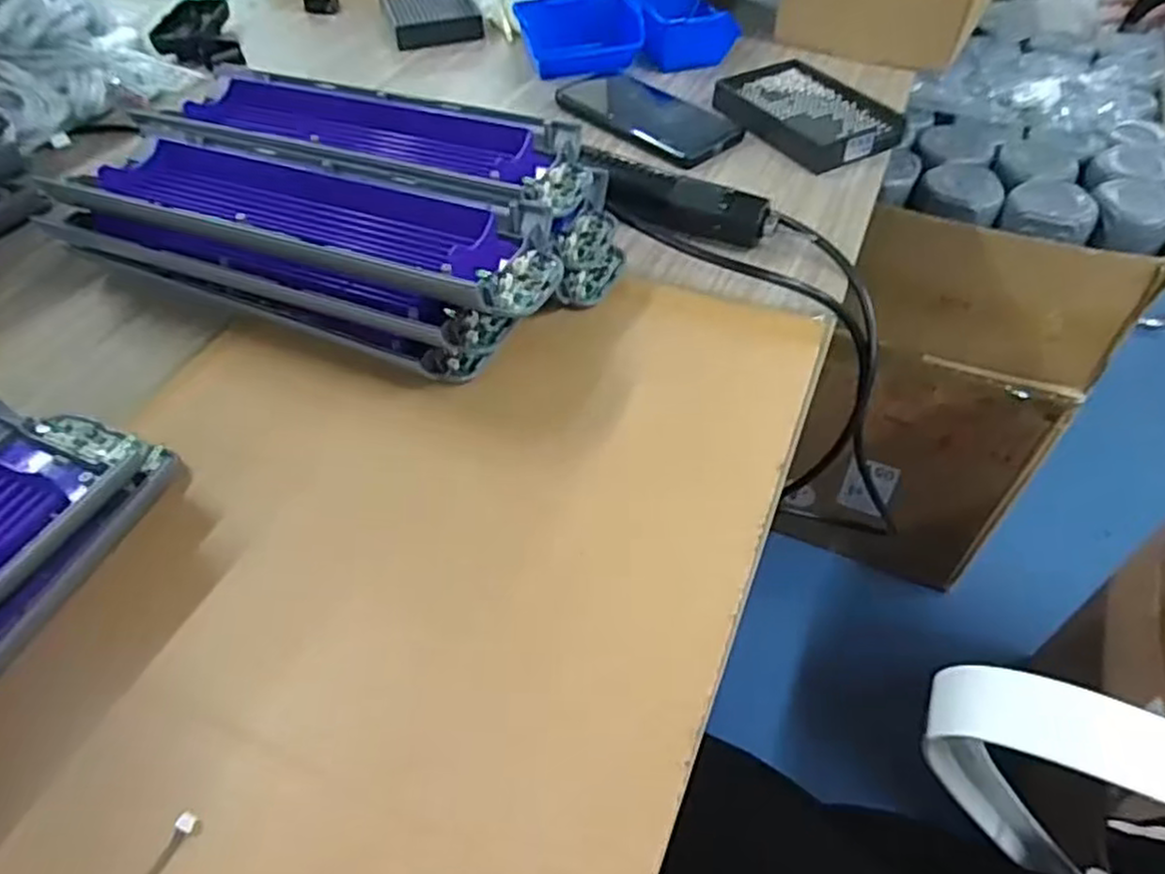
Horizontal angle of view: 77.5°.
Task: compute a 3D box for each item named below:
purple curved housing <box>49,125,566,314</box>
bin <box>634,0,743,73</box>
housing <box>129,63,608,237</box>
[{"bbox_3d":[-0.145,-0.117,0.387,0.271,0.028,0.084,16,51,15],"label":"purple curved housing"},{"bbox_3d":[0.093,-0.398,0.702,0.088,0.048,0.112,-8,49,-5],"label":"bin"},{"bbox_3d":[-0.128,-0.173,0.445,0.271,0.041,0.093,16,51,15],"label":"housing"}]

